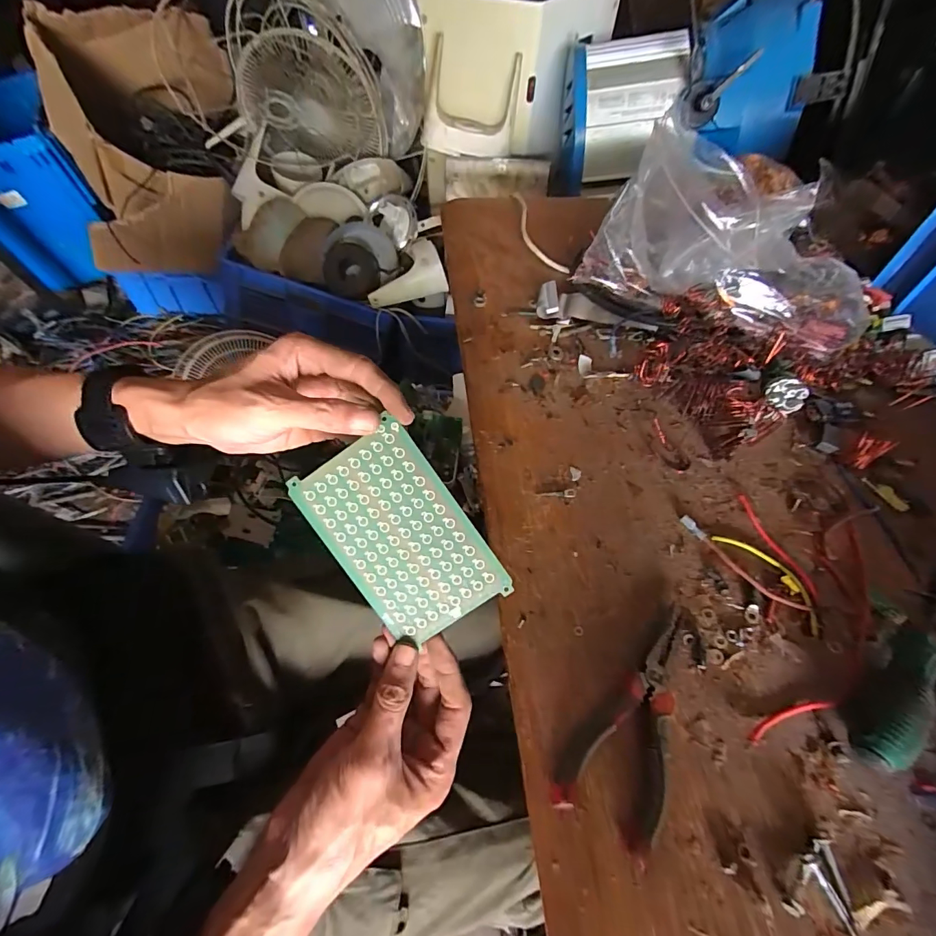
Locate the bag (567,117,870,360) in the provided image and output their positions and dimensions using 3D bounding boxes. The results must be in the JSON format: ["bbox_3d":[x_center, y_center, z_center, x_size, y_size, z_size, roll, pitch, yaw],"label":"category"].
[{"bbox_3d":[0.297,-0.222,0.431,0.311,0.160,0.133,1,55,-4],"label":"bag"}]

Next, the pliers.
[{"bbox_3d":[0.116,0.159,0.278,0.057,0.015,0.149,35,60,19],"label":"pliers"}]

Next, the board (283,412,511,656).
[{"bbox_3d":[-0.041,0.043,0.265,0.080,0.004,0.125,-34,93,5],"label":"board"}]

